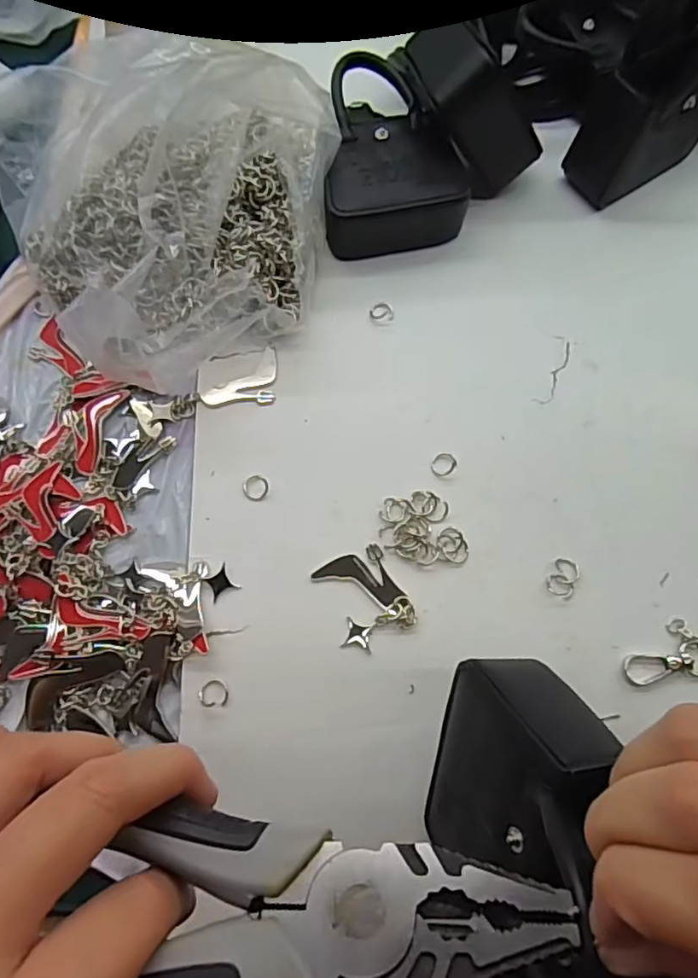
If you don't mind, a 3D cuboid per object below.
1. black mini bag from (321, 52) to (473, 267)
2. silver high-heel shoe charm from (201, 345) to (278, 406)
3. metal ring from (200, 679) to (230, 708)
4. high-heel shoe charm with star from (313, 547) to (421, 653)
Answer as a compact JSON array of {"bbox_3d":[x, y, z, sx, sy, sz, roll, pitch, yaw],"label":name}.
[{"bbox_3d":[0.023,-0.182,0.318,0.075,0.044,0.104,-4,73,-1],"label":"black mini bag"},{"bbox_3d":[-0.057,-0.059,0.301,0.039,0.004,0.031,-5,73,-2],"label":"silver high-heel shoe charm"},{"bbox_3d":[-0.059,0.089,0.252,0.013,0.004,0.012,0,68,1],"label":"metal ring"},{"bbox_3d":[0.007,0.049,0.265,0.034,0.005,0.042,-24,74,-7],"label":"high-heel shoe charm with star"}]

